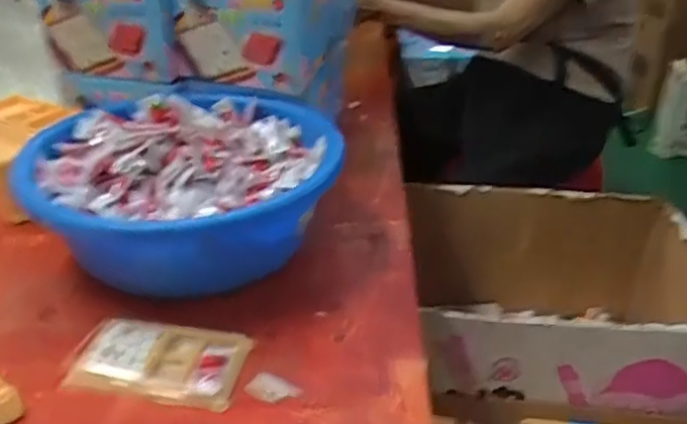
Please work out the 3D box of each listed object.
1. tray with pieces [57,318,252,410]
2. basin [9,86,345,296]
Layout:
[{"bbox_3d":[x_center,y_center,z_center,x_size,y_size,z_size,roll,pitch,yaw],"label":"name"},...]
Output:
[{"bbox_3d":[-0.154,0.123,0.530,0.135,0.013,0.086,6,31,8],"label":"tray with pieces"},{"bbox_3d":[-0.168,-0.026,0.678,0.309,0.115,0.307,-3,31,-7],"label":"basin"}]

